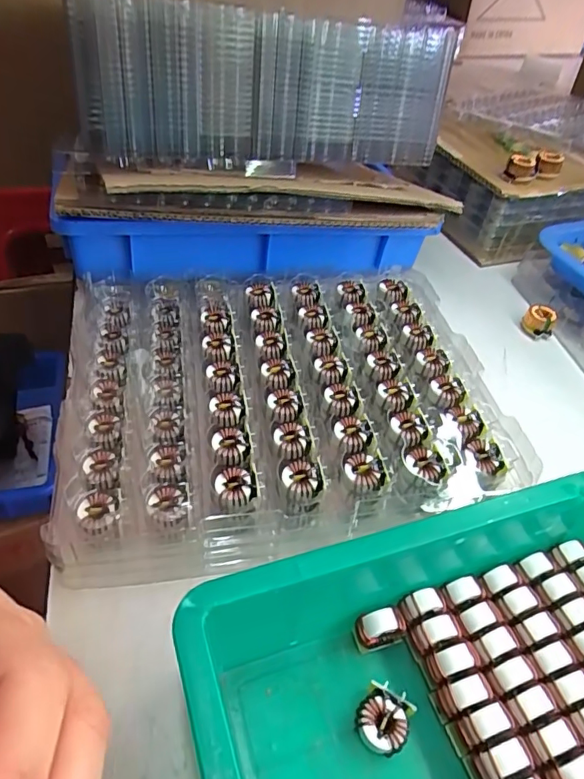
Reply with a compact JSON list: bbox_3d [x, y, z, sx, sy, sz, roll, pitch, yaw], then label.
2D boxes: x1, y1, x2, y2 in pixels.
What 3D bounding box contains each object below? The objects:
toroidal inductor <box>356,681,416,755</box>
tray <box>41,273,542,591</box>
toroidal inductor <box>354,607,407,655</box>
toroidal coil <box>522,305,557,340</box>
[{"bbox_3d":[0.046,0.167,0.259,0.025,0.014,0.028,24,48,17],"label":"toroidal inductor"},{"bbox_3d":[-0.005,-0.006,0.385,0.304,0.021,0.260,-5,46,-10],"label":"tray"},{"bbox_3d":[0.048,0.132,0.283,0.028,0.028,0.014,-7,47,-12],"label":"toroidal inductor"},{"bbox_3d":[0.241,-0.067,0.500,0.028,0.021,0.024,29,50,22],"label":"toroidal coil"}]

